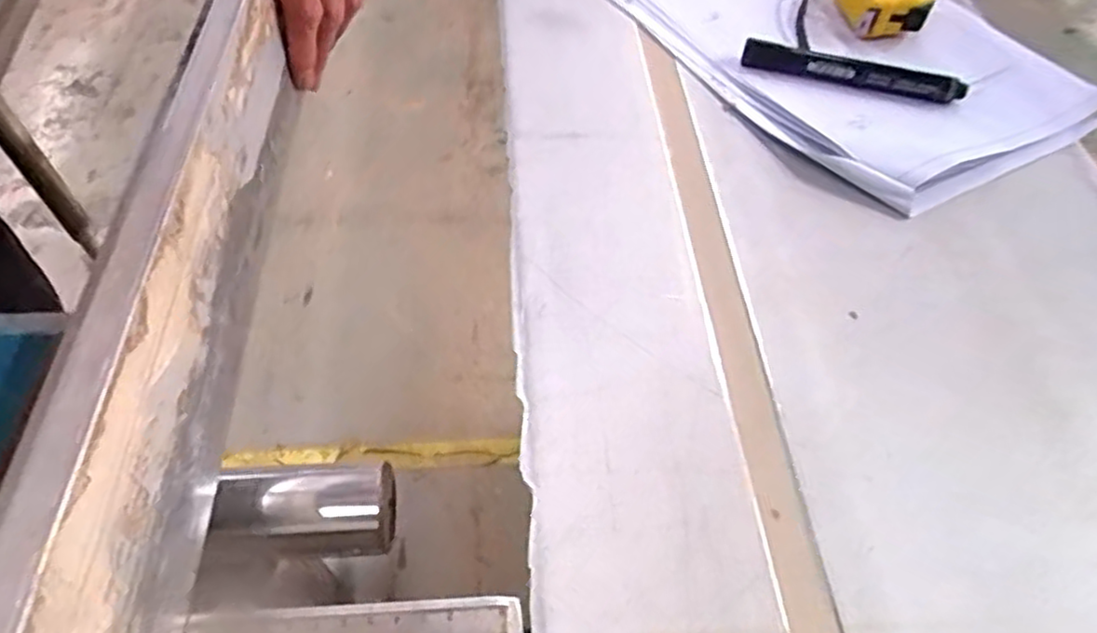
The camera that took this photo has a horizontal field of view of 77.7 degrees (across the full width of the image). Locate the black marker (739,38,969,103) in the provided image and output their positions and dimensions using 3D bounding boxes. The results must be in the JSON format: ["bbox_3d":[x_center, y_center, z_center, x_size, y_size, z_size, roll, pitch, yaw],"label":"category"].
[{"bbox_3d":[0.201,-0.162,0.454,0.141,0.022,0.018,18,56,9],"label":"black marker"}]

